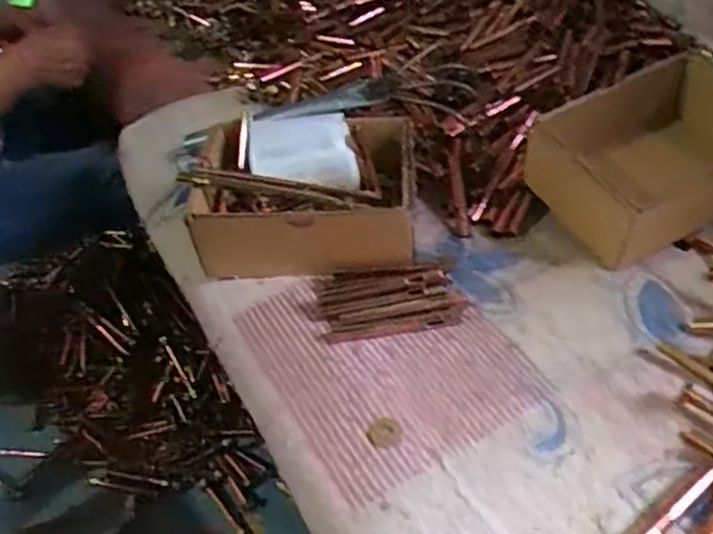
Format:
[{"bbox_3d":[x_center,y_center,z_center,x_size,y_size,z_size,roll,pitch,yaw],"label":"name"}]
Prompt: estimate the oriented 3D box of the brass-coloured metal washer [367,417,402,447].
[{"bbox_3d":[0.019,0.112,0.458,0.022,0.005,0.019,-9,42,-5],"label":"brass-coloured metal washer"}]

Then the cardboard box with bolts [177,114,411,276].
[{"bbox_3d":[-0.045,-0.069,0.594,0.182,0.092,0.144,-1,42,4],"label":"cardboard box with bolts"}]

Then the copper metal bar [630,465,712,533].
[{"bbox_3d":[0.188,0.141,0.398,0.082,0.012,0.014,-30,47,-26],"label":"copper metal bar"}]

